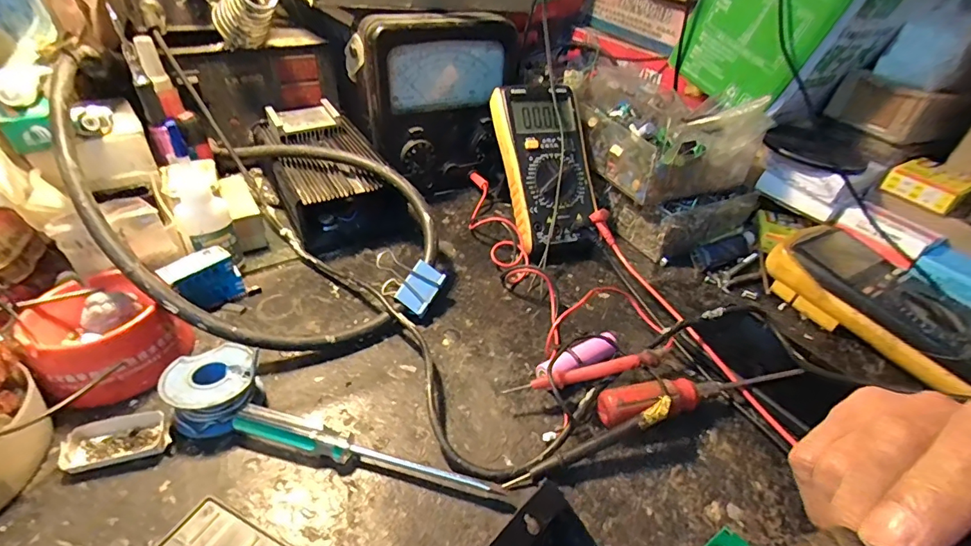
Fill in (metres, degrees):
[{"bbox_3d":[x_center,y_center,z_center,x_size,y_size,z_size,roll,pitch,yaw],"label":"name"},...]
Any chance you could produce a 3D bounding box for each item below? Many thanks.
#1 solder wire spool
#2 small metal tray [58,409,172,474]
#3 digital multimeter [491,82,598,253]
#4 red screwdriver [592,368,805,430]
[{"bbox_3d":[-0.169,0.072,0.294,0.048,0.028,0.051,3,38,-2],"label":"solder wire spool"},{"bbox_3d":[-0.213,0.096,0.273,0.052,0.008,0.030,-9,40,-18],"label":"small metal tray"},{"bbox_3d":[0.063,-0.103,0.458,0.086,0.024,0.170,-8,80,-16],"label":"digital multimeter"},{"bbox_3d":[0.146,0.082,0.317,0.150,0.026,0.025,-8,39,-16],"label":"red screwdriver"}]

